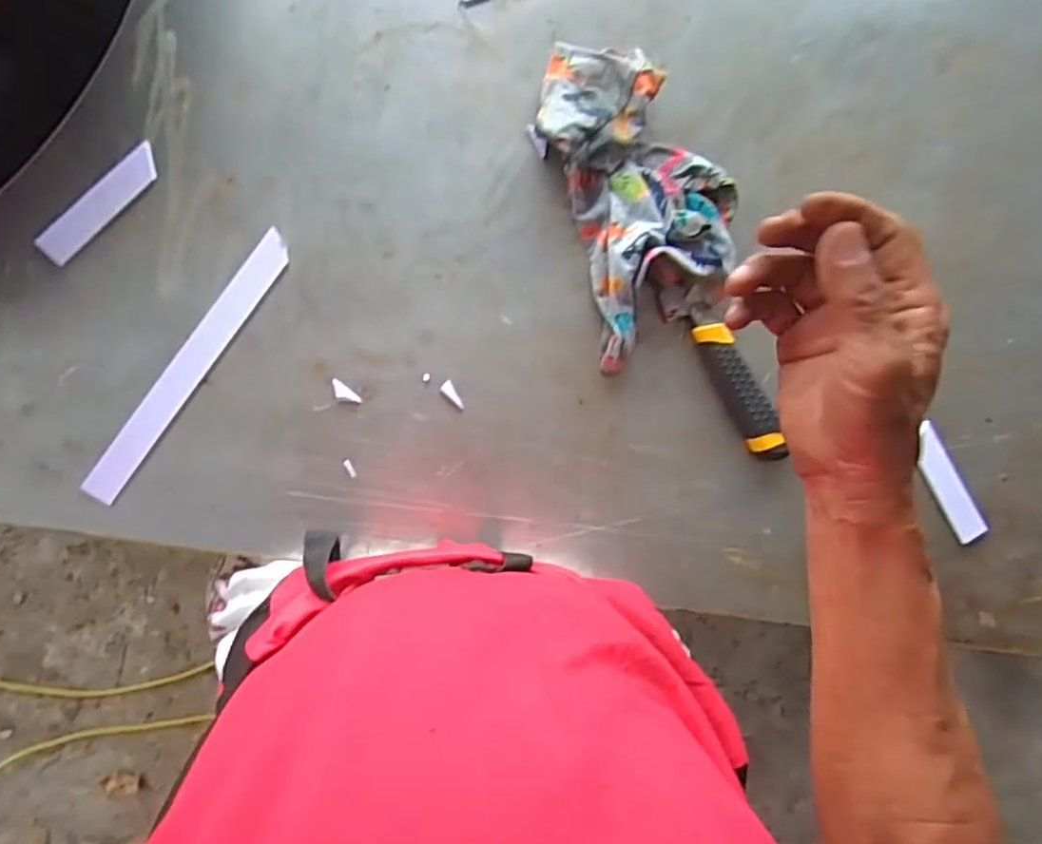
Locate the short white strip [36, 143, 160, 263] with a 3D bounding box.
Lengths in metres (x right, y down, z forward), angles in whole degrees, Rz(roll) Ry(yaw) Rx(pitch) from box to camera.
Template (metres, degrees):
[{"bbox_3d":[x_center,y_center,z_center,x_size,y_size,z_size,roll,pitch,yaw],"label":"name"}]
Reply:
[{"bbox_3d":[-0.333,-0.173,0.526,0.028,0.004,0.114,42,84,-4],"label":"short white strip"}]

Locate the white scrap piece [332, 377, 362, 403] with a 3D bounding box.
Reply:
[{"bbox_3d":[-0.146,-0.023,0.548,0.029,0.004,0.012,39,84,-4],"label":"white scrap piece"}]

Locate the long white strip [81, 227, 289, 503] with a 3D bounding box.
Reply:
[{"bbox_3d":[-0.265,-0.046,0.534,0.026,0.004,0.249,34,84,-9],"label":"long white strip"}]

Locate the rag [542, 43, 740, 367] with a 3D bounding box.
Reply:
[{"bbox_3d":[0.104,-0.198,0.570,0.140,0.038,0.263,-17,90,-7],"label":"rag"}]

